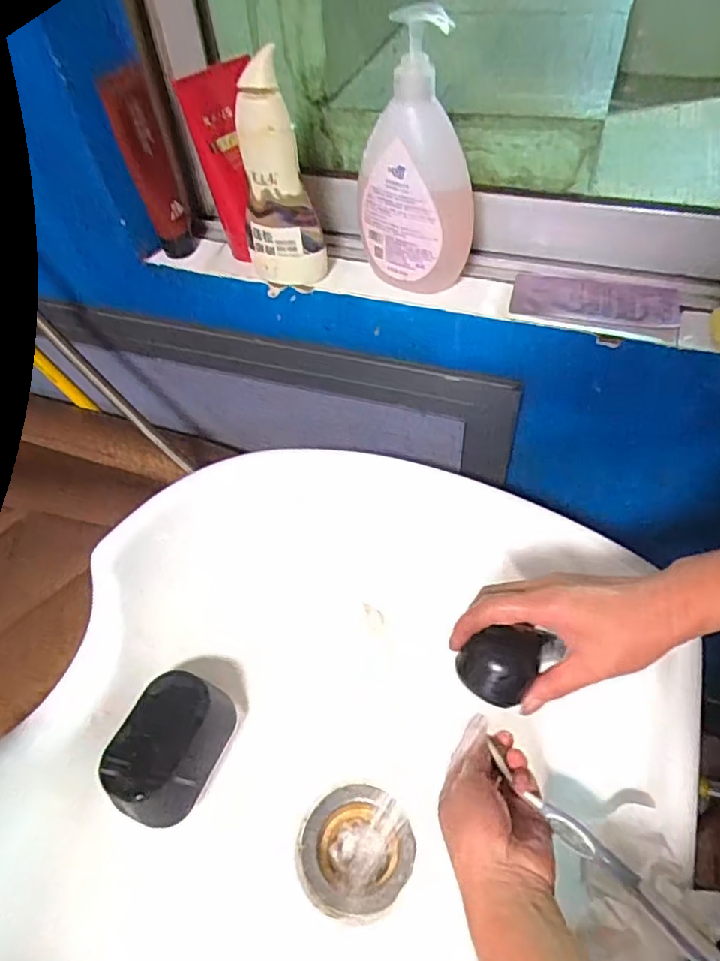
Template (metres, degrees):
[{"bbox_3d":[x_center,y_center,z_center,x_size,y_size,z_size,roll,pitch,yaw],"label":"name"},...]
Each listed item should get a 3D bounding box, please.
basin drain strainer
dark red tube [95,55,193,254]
[{"bbox_3d":[-0.003,0.360,0.577,0.107,0.038,0.108,-2,51,3],"label":"basin drain strainer"},{"bbox_3d":[-0.199,-0.298,0.563,0.043,0.153,0.045,-17,51,-10],"label":"dark red tube"}]

